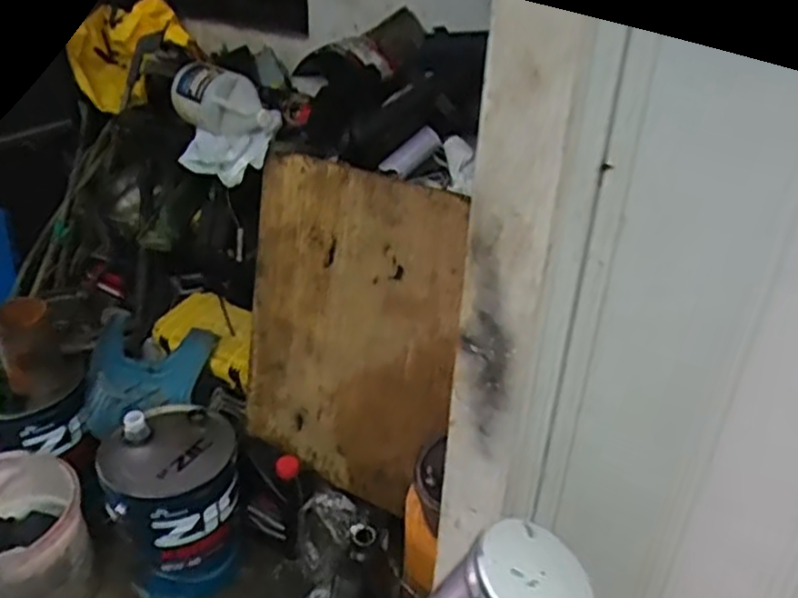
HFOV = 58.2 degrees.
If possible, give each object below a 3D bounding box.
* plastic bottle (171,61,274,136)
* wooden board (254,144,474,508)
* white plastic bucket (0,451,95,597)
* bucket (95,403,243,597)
[{"bbox_3d":[-0.410,-0.469,1.670,0.107,0.137,0.278,-26,42,-37],"label":"plastic bottle"},{"bbox_3d":[-0.125,0.086,1.619,0.544,0.764,0.031,22,26,25],"label":"wooden board"},{"bbox_3d":[-0.840,0.562,1.578,0.281,0.311,0.306,1,32,-1],"label":"white plastic bucket"},{"bbox_3d":[-0.504,0.452,1.639,0.272,0.377,0.295,1,32,-1],"label":"bucket"}]

